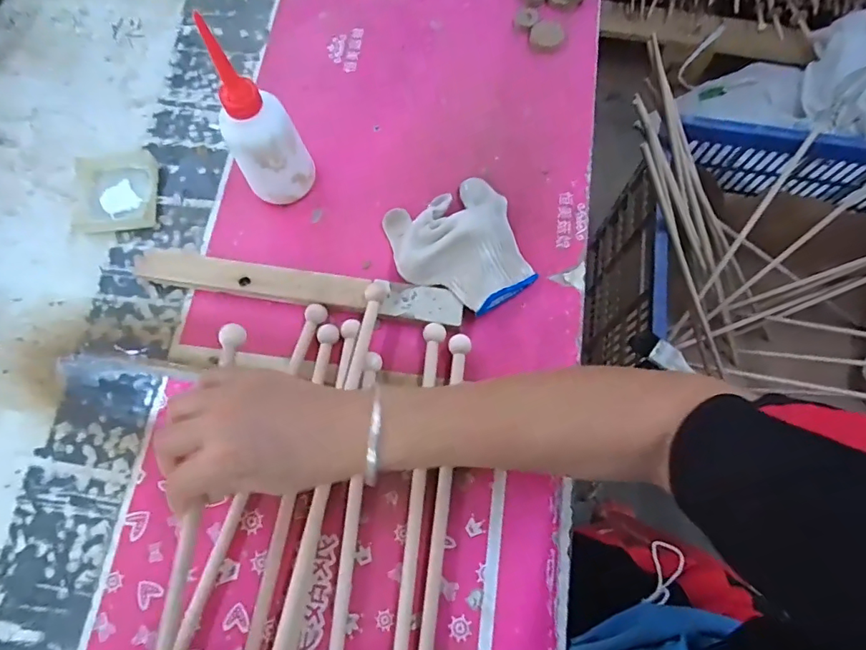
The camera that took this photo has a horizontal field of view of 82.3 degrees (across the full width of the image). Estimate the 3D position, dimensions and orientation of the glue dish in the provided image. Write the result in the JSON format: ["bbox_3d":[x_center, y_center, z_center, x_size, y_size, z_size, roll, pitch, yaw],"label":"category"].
[{"bbox_3d":[-0.311,-0.132,0.481,0.077,0.014,0.087,-10,72,-2],"label":"glue dish"}]

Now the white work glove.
[{"bbox_3d":[0.024,-0.071,0.439,0.110,0.036,0.121,-25,73,-6],"label":"white work glove"}]

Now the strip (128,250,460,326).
[{"bbox_3d":[-0.117,-0.033,0.441,0.286,0.020,0.032,7,72,4],"label":"strip"}]

